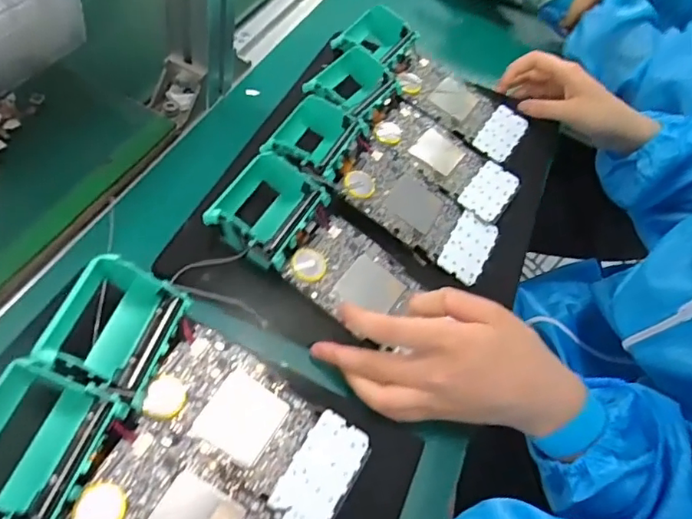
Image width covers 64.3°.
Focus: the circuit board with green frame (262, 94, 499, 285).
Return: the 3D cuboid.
[{"bbox_3d":[0.028,-0.054,0.435,0.196,0.038,0.084,39,56,4],"label":"circuit board with green frame"}]

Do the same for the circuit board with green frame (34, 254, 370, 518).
[{"bbox_3d":[-0.078,0.075,0.317,0.192,0.034,0.074,37,55,0],"label":"circuit board with green frame"}]

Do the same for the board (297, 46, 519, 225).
[{"bbox_3d":[0.060,-0.108,0.477,0.192,0.022,0.082,41,57,6],"label":"board"}]

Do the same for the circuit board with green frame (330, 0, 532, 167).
[{"bbox_3d":[0.079,-0.167,0.525,0.194,0.034,0.087,41,58,6],"label":"circuit board with green frame"}]

